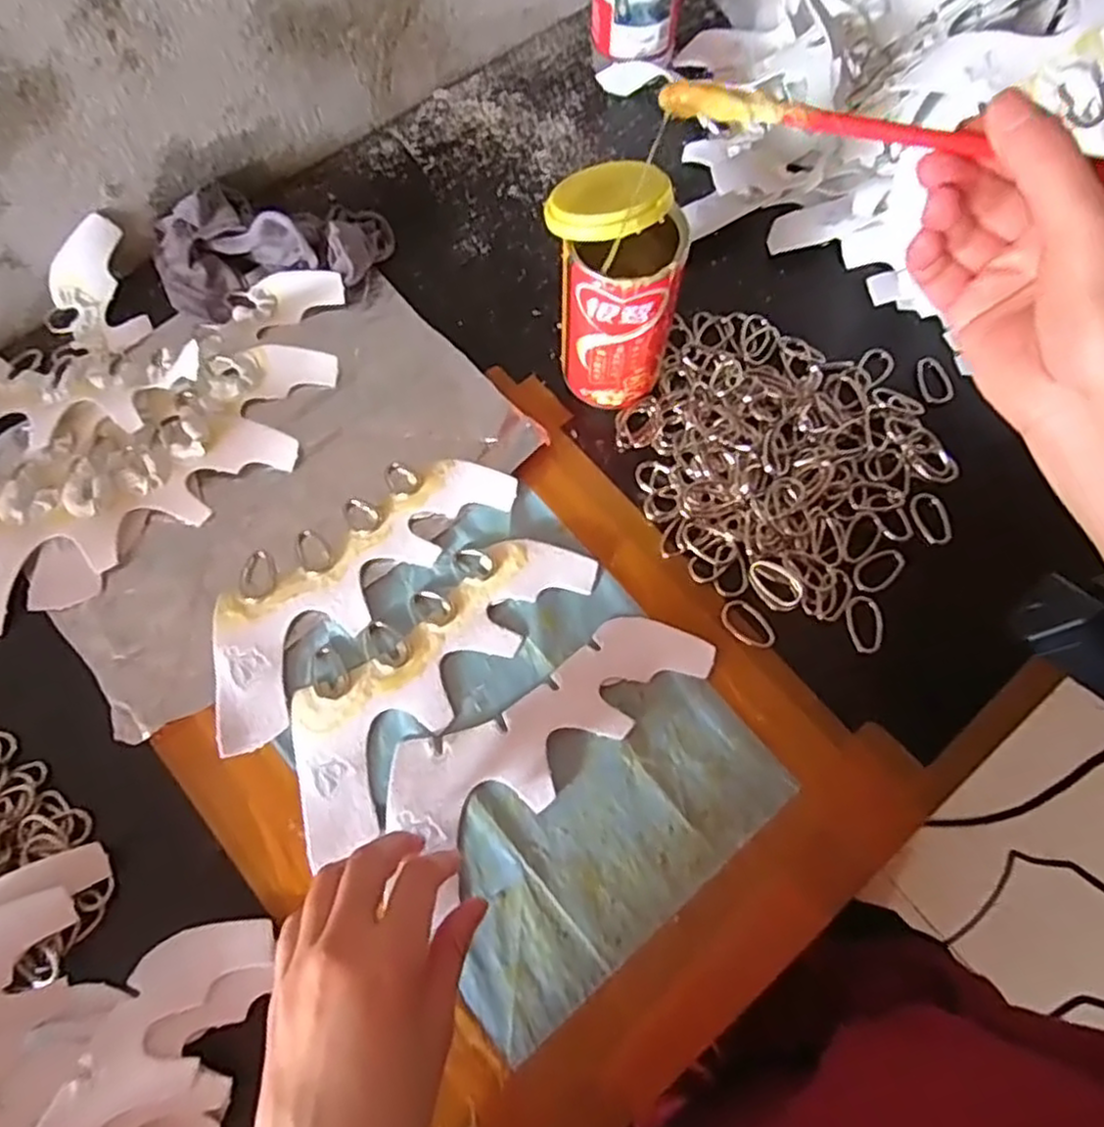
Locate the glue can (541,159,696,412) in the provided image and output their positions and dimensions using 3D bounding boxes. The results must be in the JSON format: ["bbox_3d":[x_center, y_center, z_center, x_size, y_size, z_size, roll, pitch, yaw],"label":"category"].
[{"bbox_3d":[0.034,-0.156,0.423,0.077,0.131,0.071,14,71,4],"label":"glue can"}]

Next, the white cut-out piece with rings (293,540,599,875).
[{"bbox_3d":[-0.068,0.060,0.411,0.209,0.005,0.083,-41,76,-14],"label":"white cut-out piece with rings"}]

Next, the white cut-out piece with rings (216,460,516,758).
[{"bbox_3d":[-0.120,0.007,0.430,0.212,0.007,0.084,-41,76,-14],"label":"white cut-out piece with rings"}]

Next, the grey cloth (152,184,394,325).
[{"bbox_3d":[-0.194,-0.225,0.495,0.156,0.042,0.095,-16,72,-6],"label":"grey cloth"}]

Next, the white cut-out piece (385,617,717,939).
[{"bbox_3d":[0.000,0.090,0.399,0.189,0.007,0.064,-31,74,-11],"label":"white cut-out piece"}]

